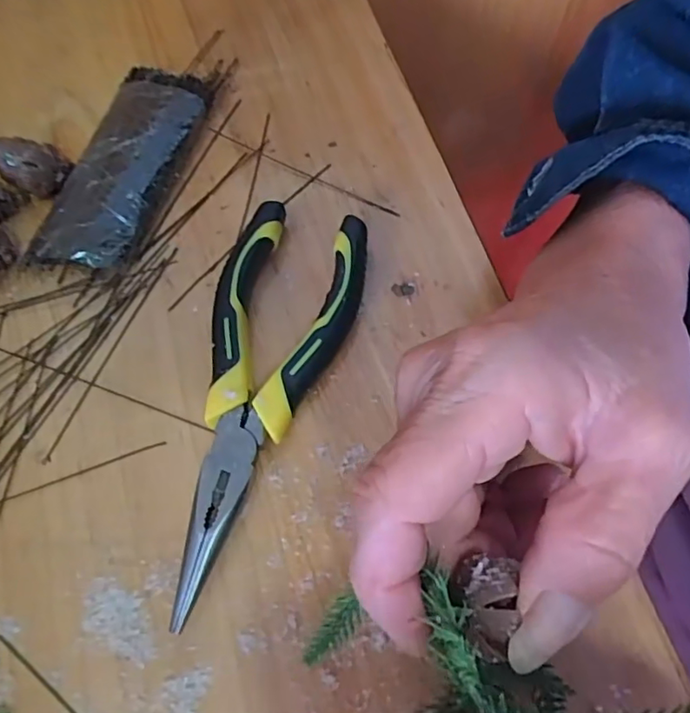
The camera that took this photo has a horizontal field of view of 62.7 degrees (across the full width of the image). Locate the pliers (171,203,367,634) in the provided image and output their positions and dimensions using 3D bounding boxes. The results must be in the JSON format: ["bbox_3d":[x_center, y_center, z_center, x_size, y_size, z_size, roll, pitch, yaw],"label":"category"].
[{"bbox_3d":[-0.034,0.012,0.213,0.052,0.017,0.155,15,68,6],"label":"pliers"}]

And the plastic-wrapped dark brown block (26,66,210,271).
[{"bbox_3d":[-0.098,-0.083,0.253,0.041,0.018,0.106,15,68,6],"label":"plastic-wrapped dark brown block"}]

